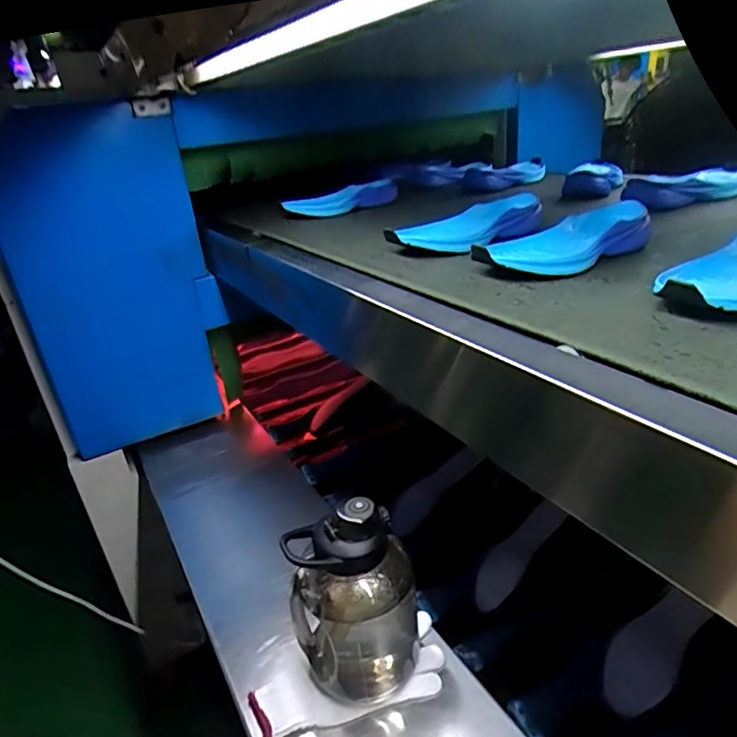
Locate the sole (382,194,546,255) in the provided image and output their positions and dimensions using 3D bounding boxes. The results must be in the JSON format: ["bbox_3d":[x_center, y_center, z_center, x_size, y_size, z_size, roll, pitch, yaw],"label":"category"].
[{"bbox_3d":[0.138,-0.197,0.734,0.240,0.037,0.086,-22,31,-30],"label":"sole"}]

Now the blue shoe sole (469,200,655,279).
[{"bbox_3d":[0.220,-0.144,0.614,0.229,0.045,0.093,-20,30,-28],"label":"blue shoe sole"}]

